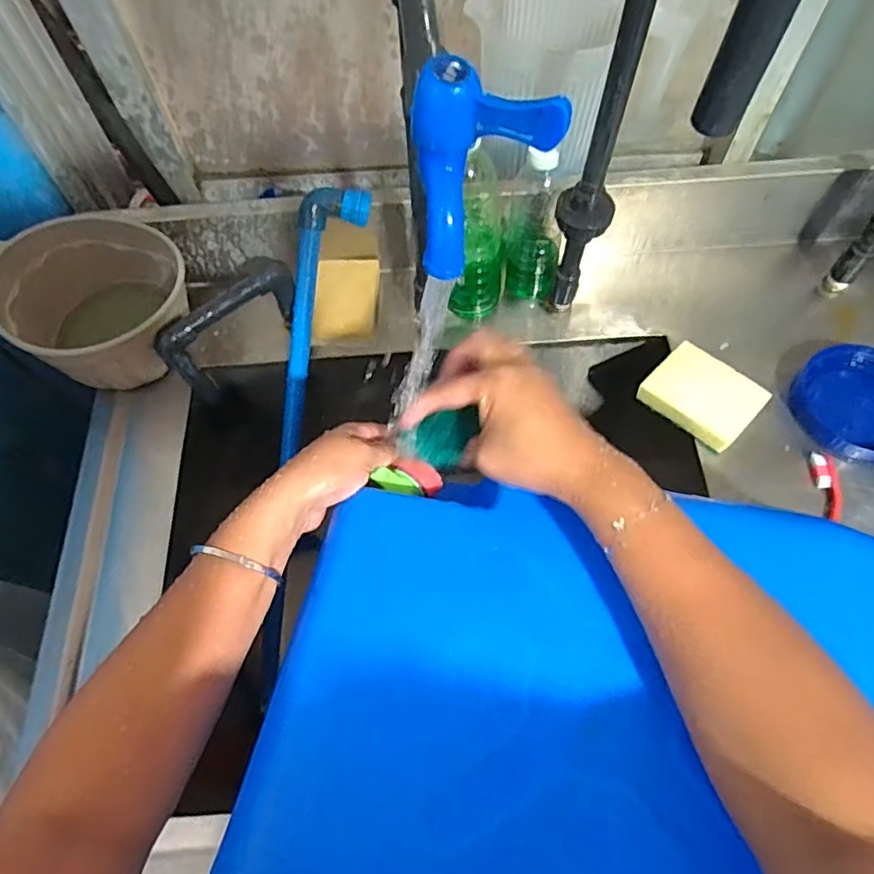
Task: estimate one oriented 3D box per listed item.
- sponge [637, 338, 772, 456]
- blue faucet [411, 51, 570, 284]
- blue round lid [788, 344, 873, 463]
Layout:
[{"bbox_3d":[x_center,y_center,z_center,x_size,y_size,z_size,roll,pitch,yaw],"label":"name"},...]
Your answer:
[{"bbox_3d":[0.269,-0.043,0.606,0.100,0.019,0.078,41,71,20],"label":"sponge"},{"bbox_3d":[0.016,-0.126,0.272,0.059,0.075,0.061,-12,63,-4],"label":"blue faucet"},{"bbox_3d":[0.428,-0.033,0.609,0.117,0.016,0.123,-4,72,12],"label":"blue round lid"}]

